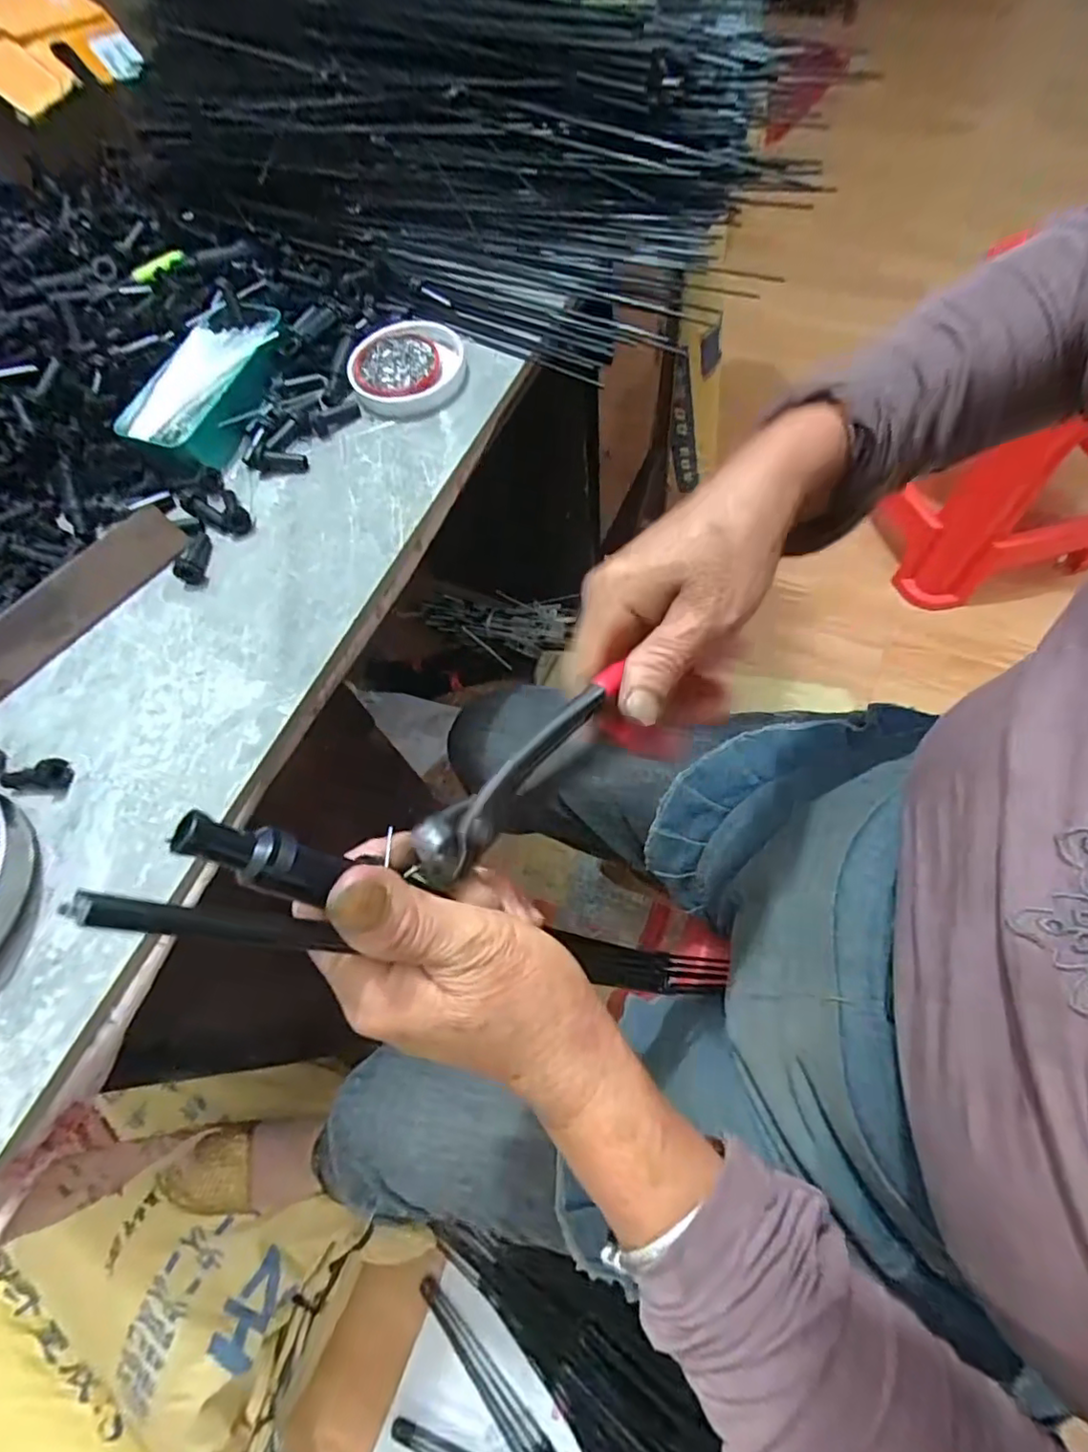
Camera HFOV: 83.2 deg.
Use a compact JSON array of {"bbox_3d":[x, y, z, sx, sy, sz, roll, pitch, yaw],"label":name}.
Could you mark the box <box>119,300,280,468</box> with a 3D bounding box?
[{"bbox_3d":[-0.255,-0.263,0.469,0.088,0.031,0.155,12,68,12],"label":"box"}]

